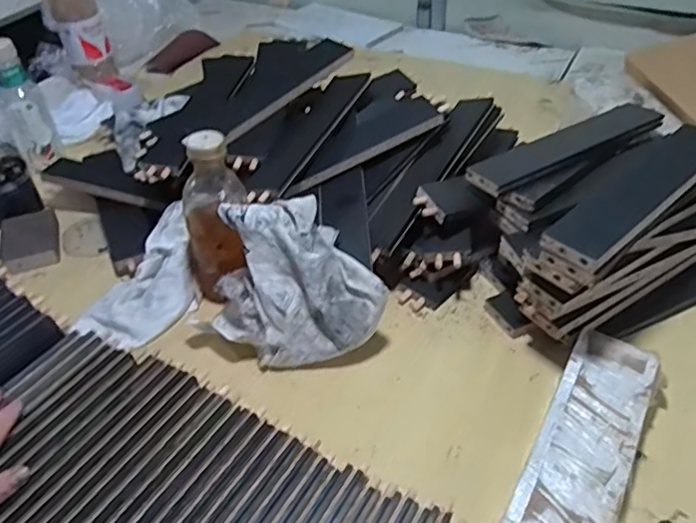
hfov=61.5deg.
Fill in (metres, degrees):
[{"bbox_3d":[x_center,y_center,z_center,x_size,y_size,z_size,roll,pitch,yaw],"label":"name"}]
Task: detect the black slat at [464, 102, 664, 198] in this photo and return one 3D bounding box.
[{"bbox_3d":[0.265,-0.140,0.704,0.274,0.012,0.050,-24,53,-19],"label":"black slat"}]

